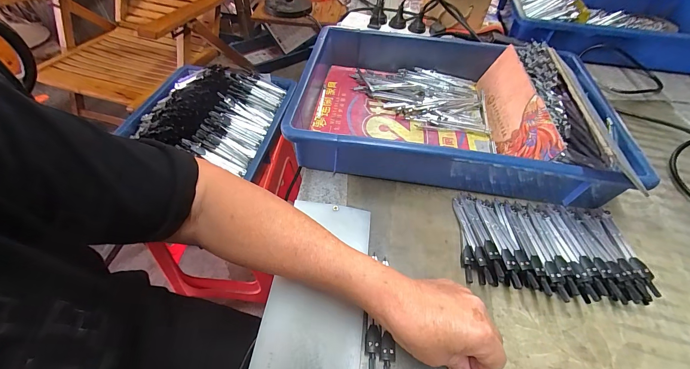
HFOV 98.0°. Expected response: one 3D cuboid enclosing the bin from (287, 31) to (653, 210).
[{"bbox_3d":[0.150,-0.122,0.449,0.422,0.081,0.283,8,52,3],"label":"bin"}]

